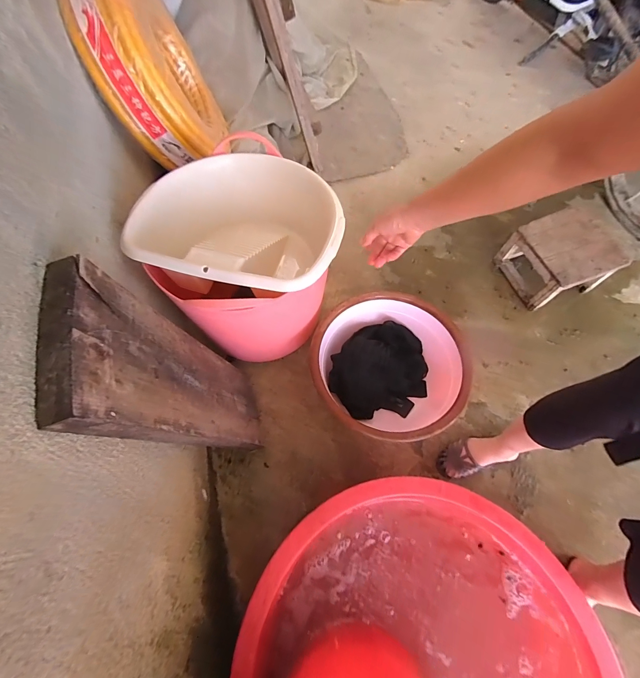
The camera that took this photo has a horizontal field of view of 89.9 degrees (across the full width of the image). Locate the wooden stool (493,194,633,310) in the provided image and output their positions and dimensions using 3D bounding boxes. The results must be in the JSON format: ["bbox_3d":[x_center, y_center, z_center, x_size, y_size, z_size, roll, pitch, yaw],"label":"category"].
[{"bbox_3d":[0.788,-0.266,1.046,0.279,0.174,0.248,-19,65,-8],"label":"wooden stool"}]

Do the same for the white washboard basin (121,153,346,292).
[{"bbox_3d":[-0.162,-0.238,0.780,0.418,0.224,0.366,10,65,6],"label":"white washboard basin"}]

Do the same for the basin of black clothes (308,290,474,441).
[{"bbox_3d":[0.174,0.078,0.899,0.381,0.171,0.394,0,64,1],"label":"basin of black clothes"}]

